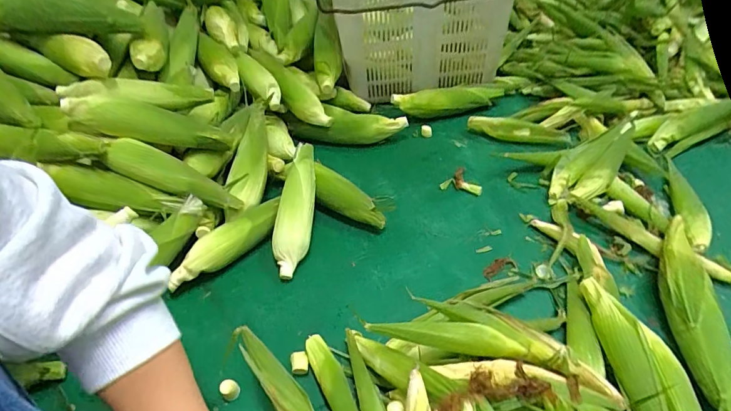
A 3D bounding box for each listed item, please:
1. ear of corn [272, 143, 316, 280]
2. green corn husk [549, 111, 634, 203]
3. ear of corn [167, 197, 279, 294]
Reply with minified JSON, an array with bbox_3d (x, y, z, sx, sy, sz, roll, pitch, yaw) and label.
[{"bbox_3d":[-0.124,0.001,0.730,0.069,0.048,0.255,-1,58,6],"label":"ear of corn"},{"bbox_3d":[0.442,-0.085,0.793,0.097,0.065,0.237,31,54,33],"label":"green corn husk"},{"bbox_3d":[-0.237,0.070,0.712,0.060,0.059,0.231,30,54,33],"label":"ear of corn"}]

